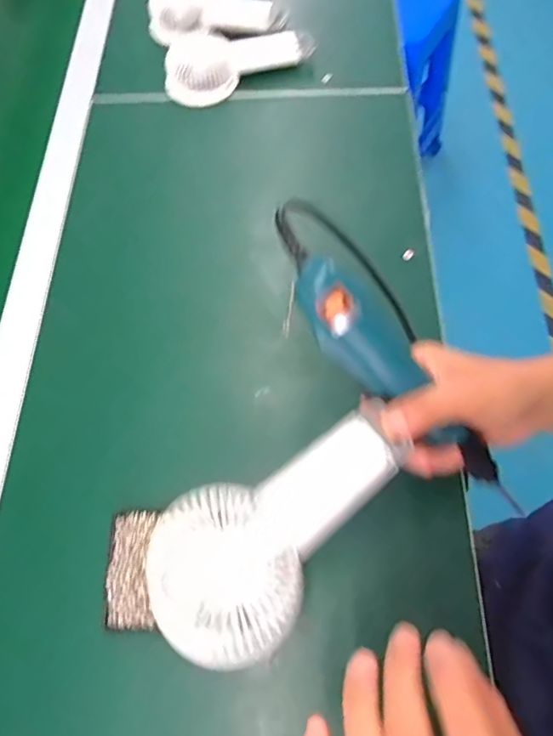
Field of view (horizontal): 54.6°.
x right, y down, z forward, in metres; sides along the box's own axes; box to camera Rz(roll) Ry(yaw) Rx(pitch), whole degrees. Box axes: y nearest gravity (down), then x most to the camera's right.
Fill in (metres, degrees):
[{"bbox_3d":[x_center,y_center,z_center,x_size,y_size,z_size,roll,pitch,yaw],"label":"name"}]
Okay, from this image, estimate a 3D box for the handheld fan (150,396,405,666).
[{"bbox_3d":[0.003,0.089,0.320,0.174,0.036,0.089,-39,70,-21],"label":"handheld fan"}]

